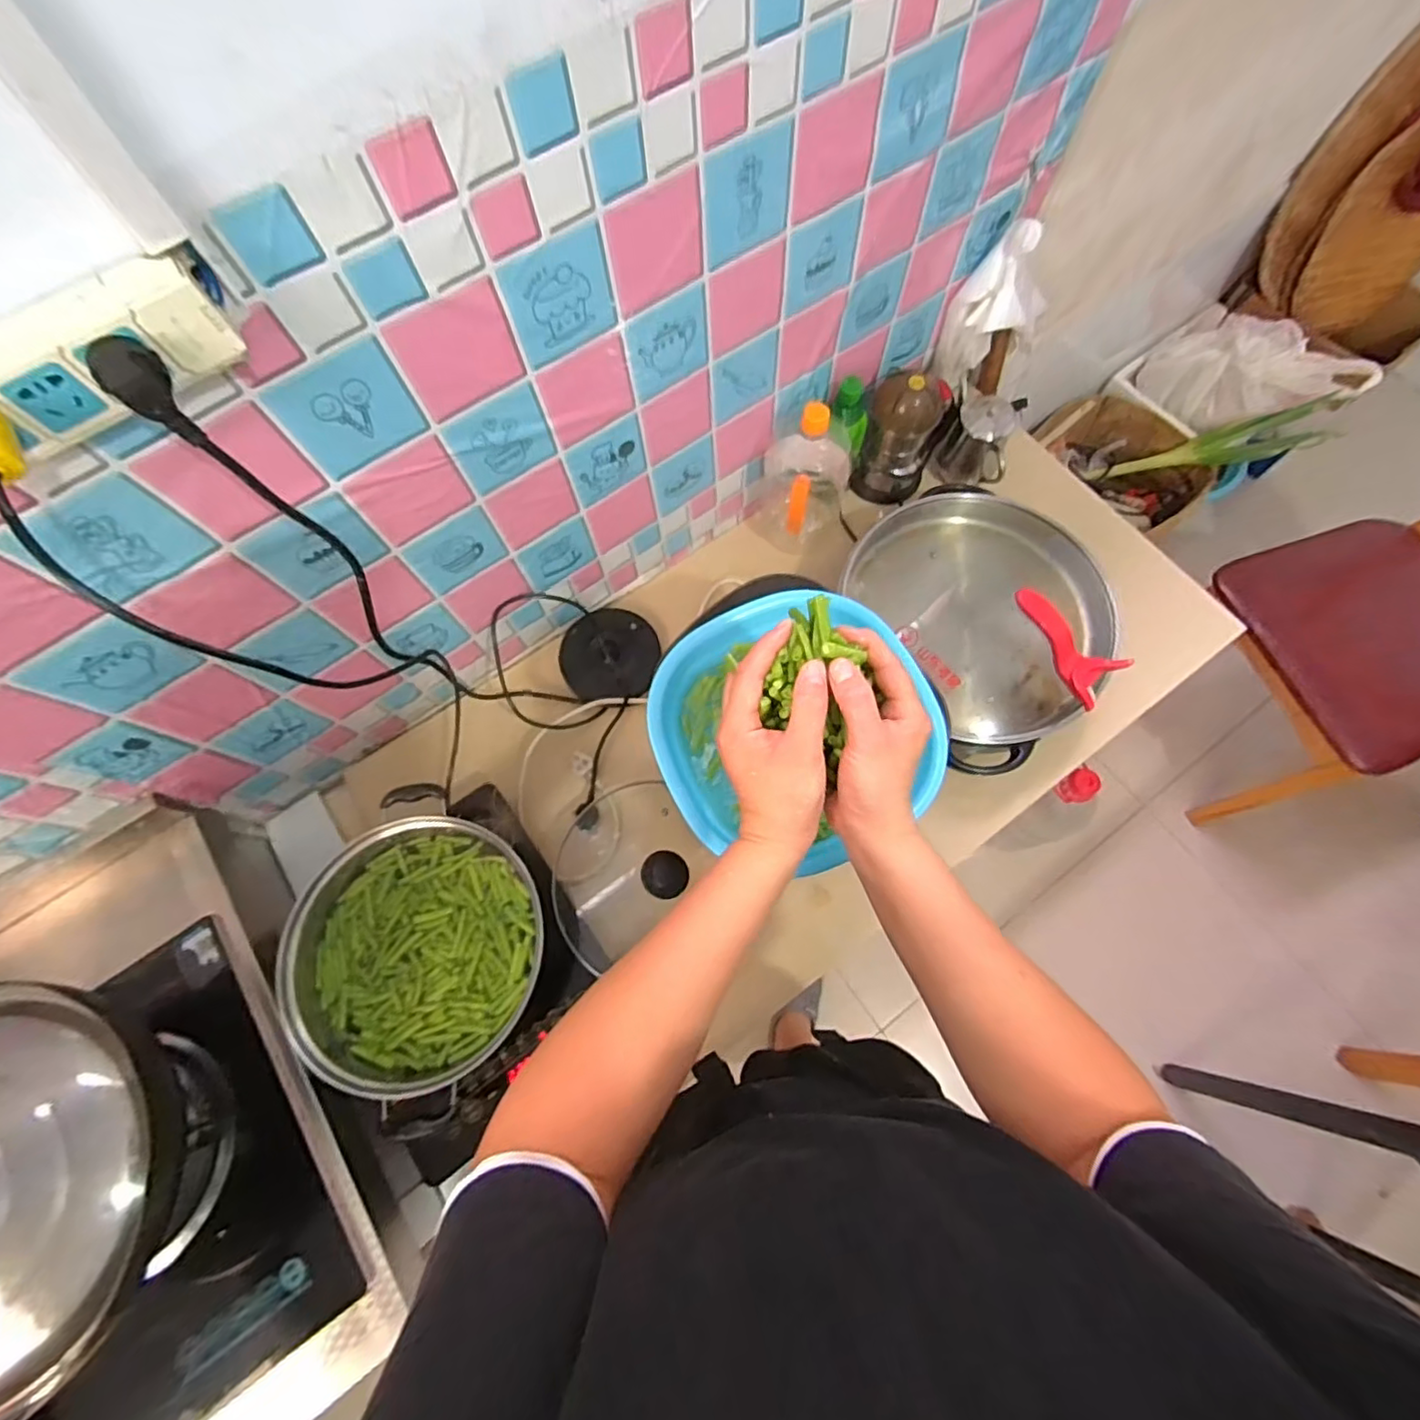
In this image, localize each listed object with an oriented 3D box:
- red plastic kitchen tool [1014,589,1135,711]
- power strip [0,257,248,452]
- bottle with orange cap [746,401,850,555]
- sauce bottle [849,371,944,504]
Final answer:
[{"bbox_3d":[0.425,-0.085,0.744,0.084,0.031,0.150,-37,91,-11],"label":"red plastic kitchen tool"},{"bbox_3d":[-0.367,-0.194,0.360,0.171,0.053,0.025,-38,74,-11],"label":"power strip"},{"bbox_3d":[0.139,-0.340,0.905,0.122,0.242,0.105,-32,73,-10],"label":"bottle with orange cap"},{"bbox_3d":[0.295,-0.420,0.976,0.106,0.212,0.094,24,73,10],"label":"sauce bottle"}]

